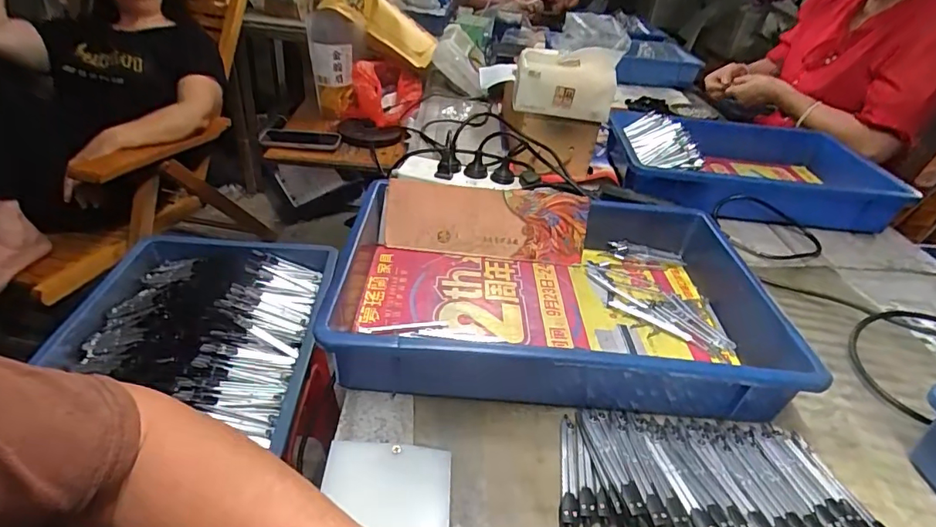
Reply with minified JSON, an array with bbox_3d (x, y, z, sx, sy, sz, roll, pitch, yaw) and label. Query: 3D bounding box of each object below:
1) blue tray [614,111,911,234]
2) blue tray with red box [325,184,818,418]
[{"bbox_3d":[0.477,-0.182,0.864,0.428,0.091,0.293,8,35,2],"label":"blue tray"},{"bbox_3d":[0.088,0.023,0.528,0.434,0.077,0.294,6,35,-1],"label":"blue tray with red box"}]

